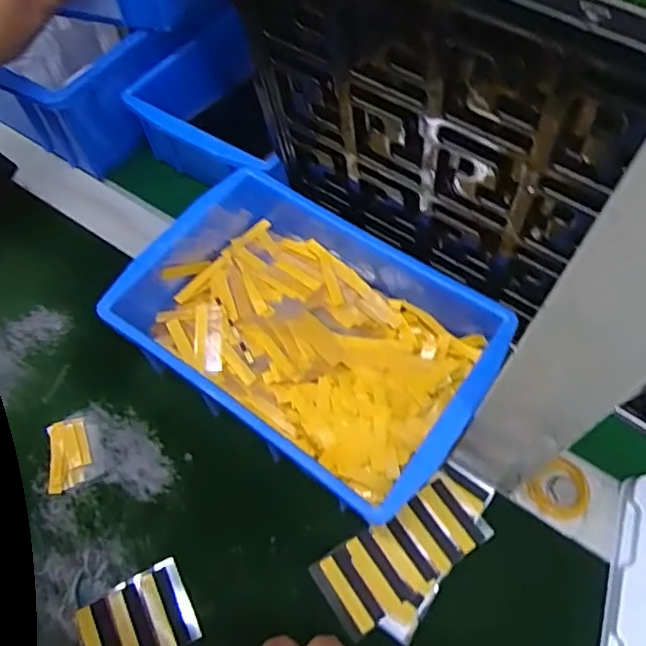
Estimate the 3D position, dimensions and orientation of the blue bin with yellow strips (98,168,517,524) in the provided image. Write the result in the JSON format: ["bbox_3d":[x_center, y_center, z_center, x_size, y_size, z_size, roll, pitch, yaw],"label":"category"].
[{"bbox_3d":[-0.008,0.006,0.344,0.202,0.065,0.142,34,67,18],"label":"blue bin with yellow strips"}]

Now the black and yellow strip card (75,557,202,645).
[{"bbox_3d":[-0.096,0.156,0.304,0.054,0.007,0.041,-22,70,-17],"label":"black and yellow strip card"}]

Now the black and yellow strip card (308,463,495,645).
[{"bbox_3d":[0.050,0.123,0.312,0.103,0.008,0.052,-32,66,-15],"label":"black and yellow strip card"}]

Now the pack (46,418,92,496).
[{"bbox_3d":[-0.150,0.077,0.344,0.023,0.004,0.042,-14,62,-6],"label":"pack"}]

